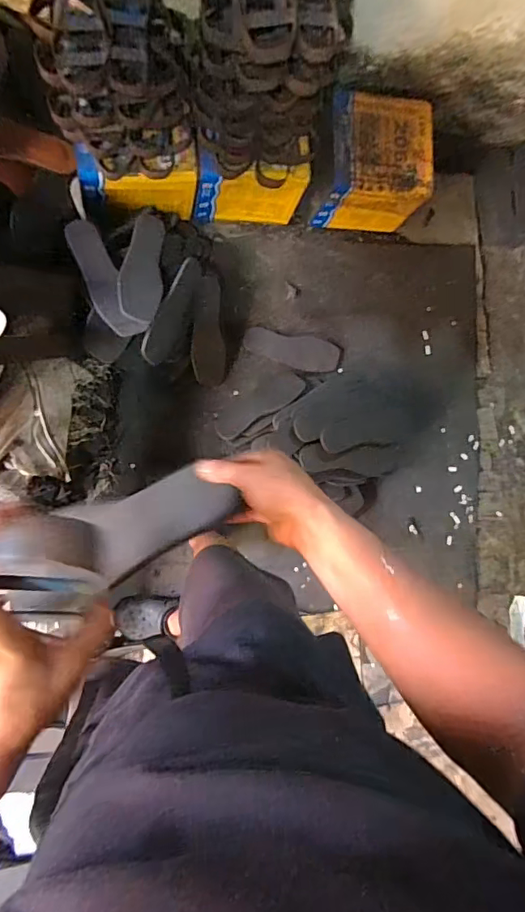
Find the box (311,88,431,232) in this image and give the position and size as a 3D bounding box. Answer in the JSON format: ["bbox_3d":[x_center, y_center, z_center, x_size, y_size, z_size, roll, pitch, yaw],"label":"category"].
[{"bbox_3d":[0.274,-0.738,1.277,0.275,0.240,0.200,-1,86,-12],"label":"box"}]

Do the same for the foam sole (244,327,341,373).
[{"bbox_3d":[0.084,-0.297,1.400,0.266,0.018,0.091,10,84,-11],"label":"foam sole"}]

